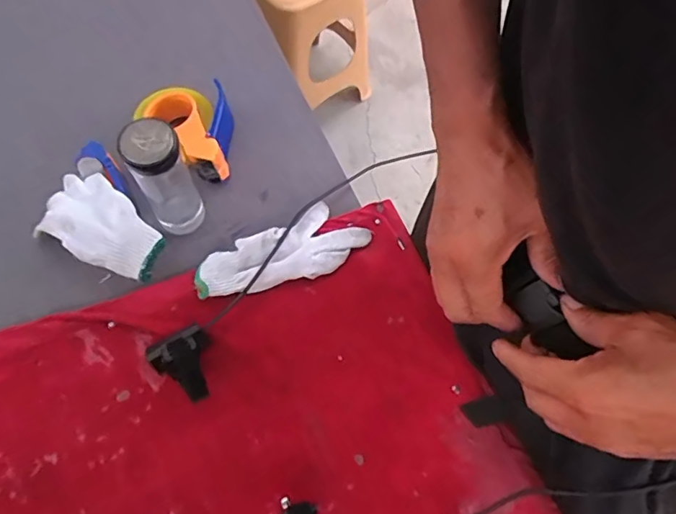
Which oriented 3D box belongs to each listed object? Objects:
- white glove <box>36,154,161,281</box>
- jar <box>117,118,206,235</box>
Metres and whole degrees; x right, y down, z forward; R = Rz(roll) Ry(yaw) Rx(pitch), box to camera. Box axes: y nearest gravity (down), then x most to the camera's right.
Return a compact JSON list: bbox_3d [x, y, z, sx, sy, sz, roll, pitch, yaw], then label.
[{"bbox_3d":[-0.317,-0.040,0.669,0.118,0.041,0.177,-38,72,-19],"label":"white glove"},{"bbox_3d":[-0.221,-0.101,0.650,0.064,0.162,0.076,-27,69,-15],"label":"jar"}]

